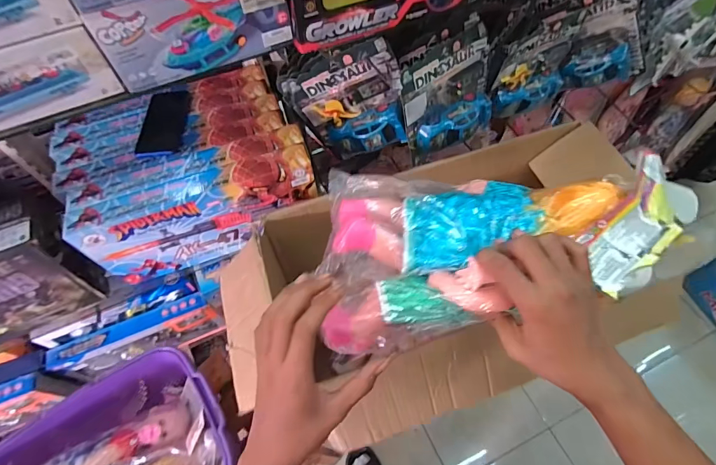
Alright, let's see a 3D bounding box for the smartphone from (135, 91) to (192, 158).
[{"bbox_3d":[-0.358,-0.205,0.730,0.079,0.006,0.162,-5,59,0],"label":"smartphone"}]

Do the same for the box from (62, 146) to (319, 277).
[{"bbox_3d":[-0.272,-0.025,0.723,0.397,0.180,0.050,-18,60,-8],"label":"box"}]

